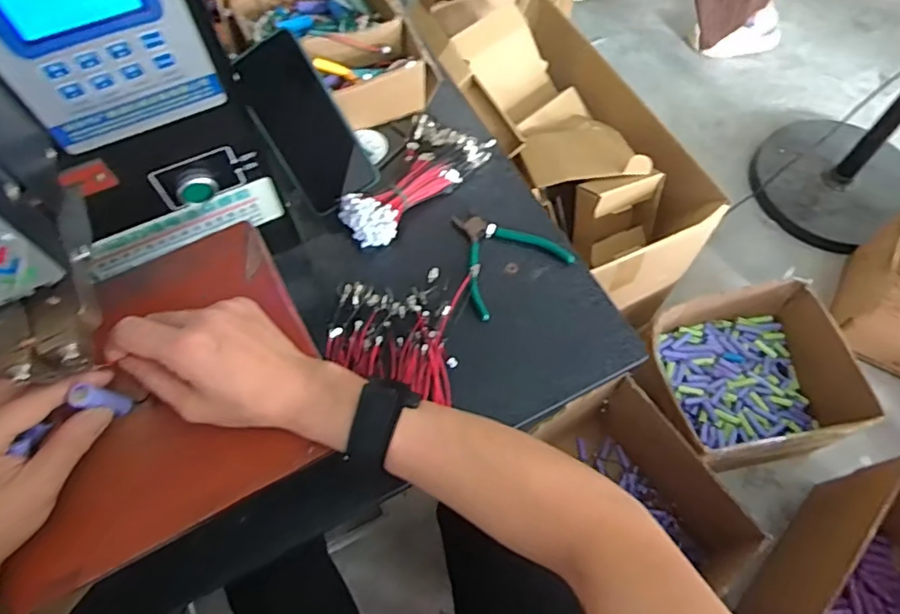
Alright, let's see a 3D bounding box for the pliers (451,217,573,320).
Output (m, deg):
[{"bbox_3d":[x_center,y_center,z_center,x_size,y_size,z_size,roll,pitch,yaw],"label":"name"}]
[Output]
[{"bbox_3d":[0.046,-0.059,0.562,0.113,0.017,0.105,-33,67,-15],"label":"pliers"}]

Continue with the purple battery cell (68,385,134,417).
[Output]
[{"bbox_3d":[-0.220,0.062,0.365,0.013,0.045,0.014,30,79,15],"label":"purple battery cell"}]

